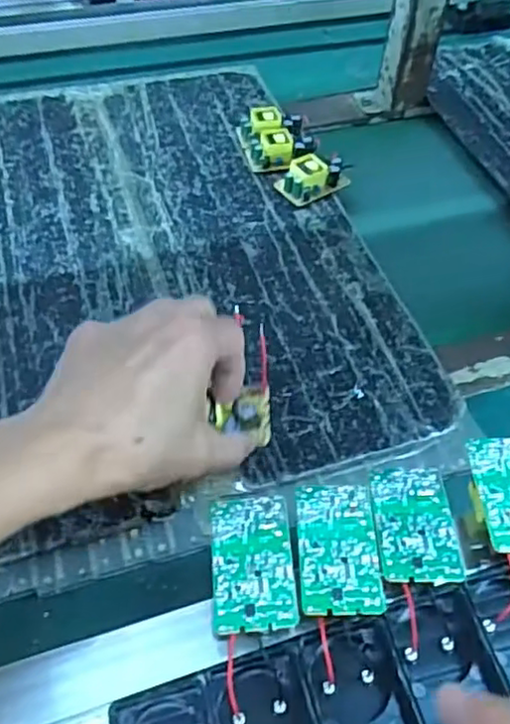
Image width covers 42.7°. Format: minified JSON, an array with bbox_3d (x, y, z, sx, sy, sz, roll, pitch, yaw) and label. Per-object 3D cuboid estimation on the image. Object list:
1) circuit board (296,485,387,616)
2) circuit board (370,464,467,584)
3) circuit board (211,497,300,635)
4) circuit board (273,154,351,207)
[{"bbox_3d":[0.040,0.086,0.308,0.038,0.004,0.063,1,51,-1],"label":"circuit board"},{"bbox_3d":[0.078,0.077,0.316,0.037,0.006,0.062,1,51,-1],"label":"circuit board"},{"bbox_3d":[-0.001,0.093,0.306,0.037,0.008,0.063,-2,51,-3],"label":"circuit board"},{"bbox_3d":[0.052,-0.167,0.588,0.060,0.024,0.035,-26,58,-21],"label":"circuit board"}]

